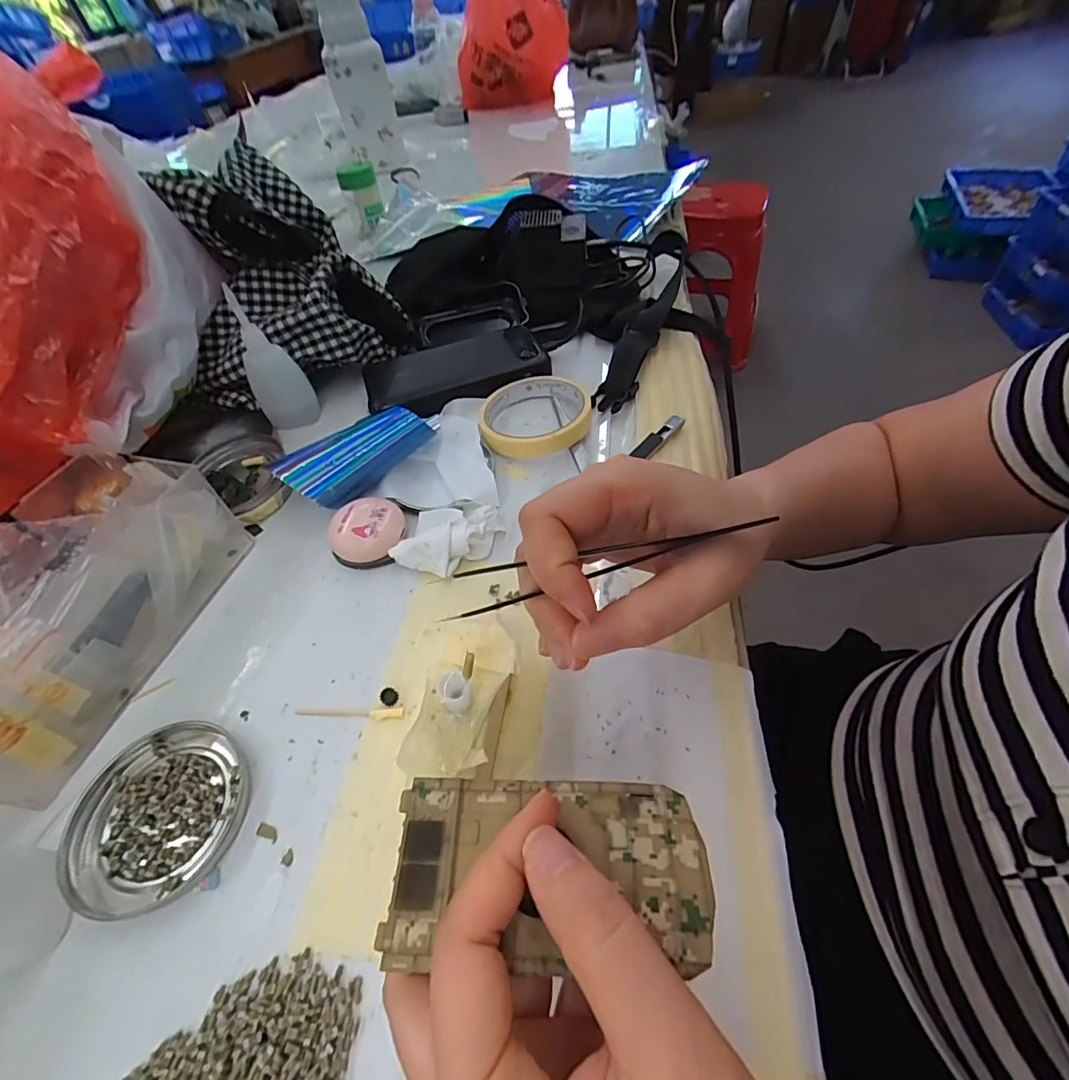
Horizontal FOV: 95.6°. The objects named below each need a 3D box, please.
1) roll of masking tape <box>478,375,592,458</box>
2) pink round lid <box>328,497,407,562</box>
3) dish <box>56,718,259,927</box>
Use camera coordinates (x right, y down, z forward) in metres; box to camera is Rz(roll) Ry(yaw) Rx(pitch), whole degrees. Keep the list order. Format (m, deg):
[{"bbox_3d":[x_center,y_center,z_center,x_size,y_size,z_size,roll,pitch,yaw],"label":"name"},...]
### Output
[{"bbox_3d":[0.001,-0.101,0.384,0.086,0.021,0.086,-2,52,3],"label":"roll of masking tape"},{"bbox_3d":[-0.109,-0.006,0.321,0.044,0.023,0.044,-2,52,3],"label":"pink round lid"},{"bbox_3d":[-0.178,0.128,0.230,0.076,0.010,0.078,-2,52,3],"label":"dish"}]

